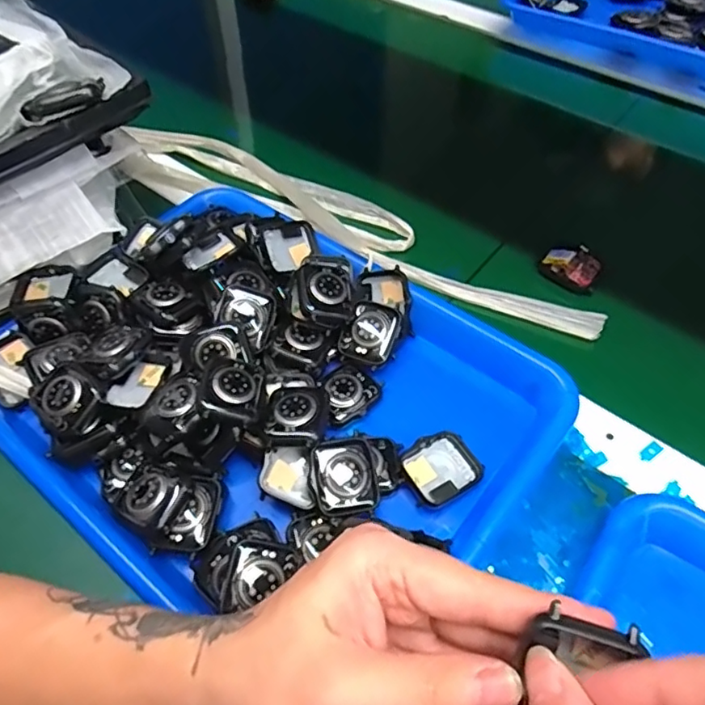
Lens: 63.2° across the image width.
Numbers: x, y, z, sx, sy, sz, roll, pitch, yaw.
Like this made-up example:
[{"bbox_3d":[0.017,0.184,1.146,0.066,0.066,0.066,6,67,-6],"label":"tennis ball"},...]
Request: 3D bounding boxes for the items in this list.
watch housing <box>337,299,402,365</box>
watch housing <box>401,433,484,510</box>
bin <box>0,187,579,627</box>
[{"bbox_3d":[0.013,-0.013,0.381,0.035,0.009,0.042,27,78,5],"label":"watch housing"},{"bbox_3d":[0.052,0.069,0.338,0.044,0.011,0.038,-26,56,-15],"label":"watch housing"},{"bbox_3d":[-0.060,0.020,0.359,0.325,0.054,0.247,31,61,24],"label":"bin"}]

